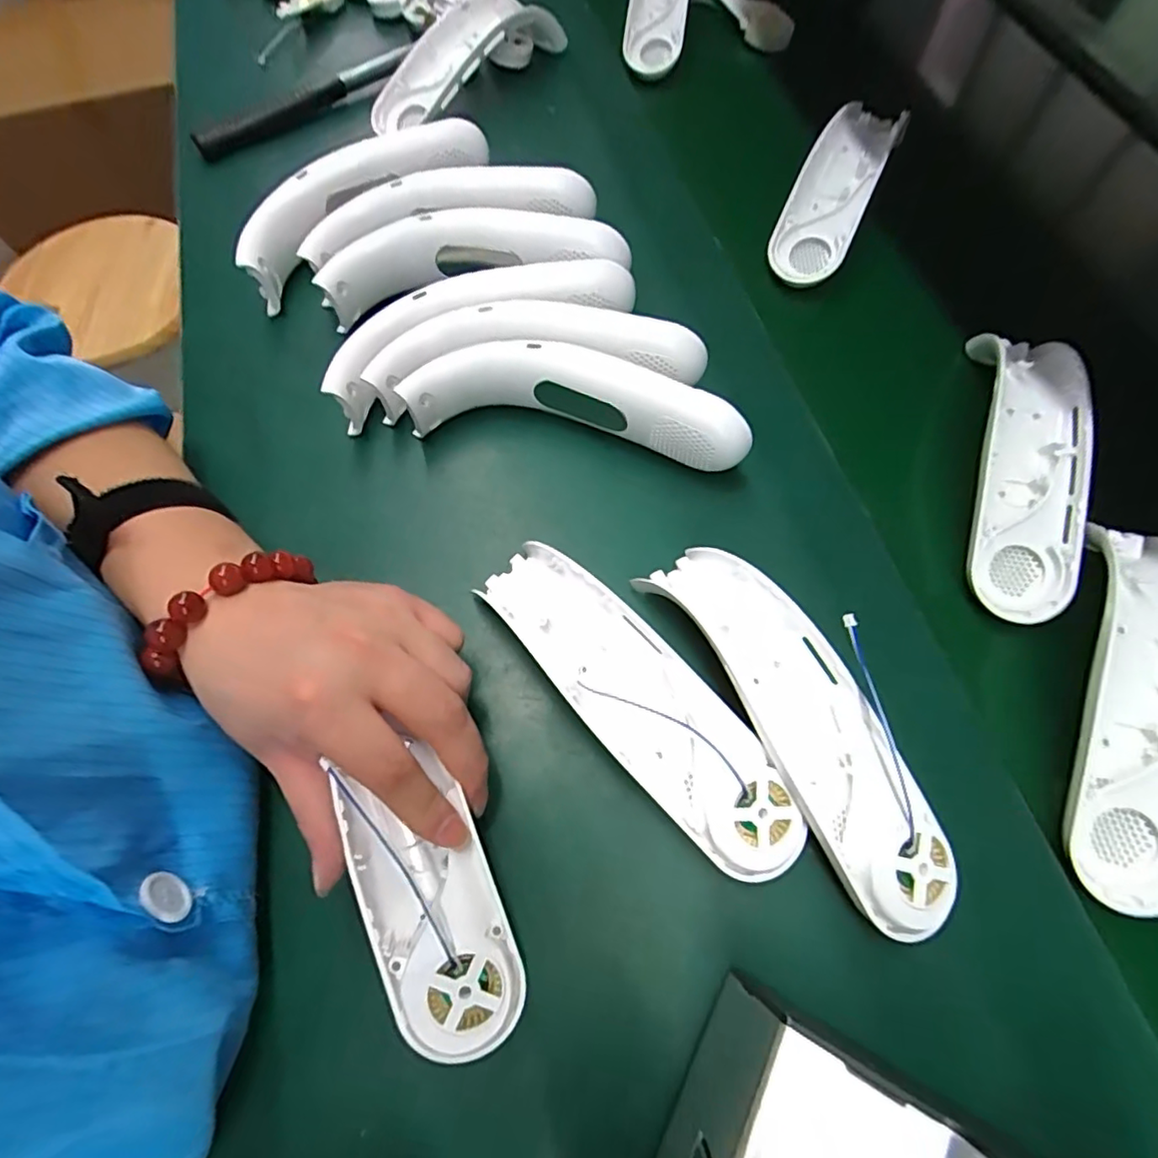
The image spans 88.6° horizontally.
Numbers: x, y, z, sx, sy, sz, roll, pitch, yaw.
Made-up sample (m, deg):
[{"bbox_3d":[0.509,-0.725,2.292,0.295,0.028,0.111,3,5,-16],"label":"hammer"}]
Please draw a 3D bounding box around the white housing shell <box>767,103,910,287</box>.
[{"bbox_3d":[0.193,-0.296,0.447,0.056,0.037,0.180,25,71,11],"label":"white housing shell"}]

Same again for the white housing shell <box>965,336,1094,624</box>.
[{"bbox_3d":[0.259,-0.070,0.346,0.055,0.042,0.192,11,69,6],"label":"white housing shell"}]

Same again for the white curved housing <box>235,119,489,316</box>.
[{"bbox_3d":[-0.150,-0.270,0.418,0.197,0.037,0.054,-32,71,-11],"label":"white curved housing"}]

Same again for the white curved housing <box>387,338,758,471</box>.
[{"bbox_3d":[-0.003,-0.103,0.351,0.200,0.051,0.047,8,69,5],"label":"white curved housing"}]

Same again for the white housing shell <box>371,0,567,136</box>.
[{"bbox_3d":[-0.096,-0.425,0.493,0.073,0.043,0.177,39,74,15],"label":"white housing shell"}]

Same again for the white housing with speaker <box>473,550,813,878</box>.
[{"bbox_3d":[0.025,0.057,0.285,0.051,0.045,0.190,-42,73,-14],"label":"white housing with speaker"}]

